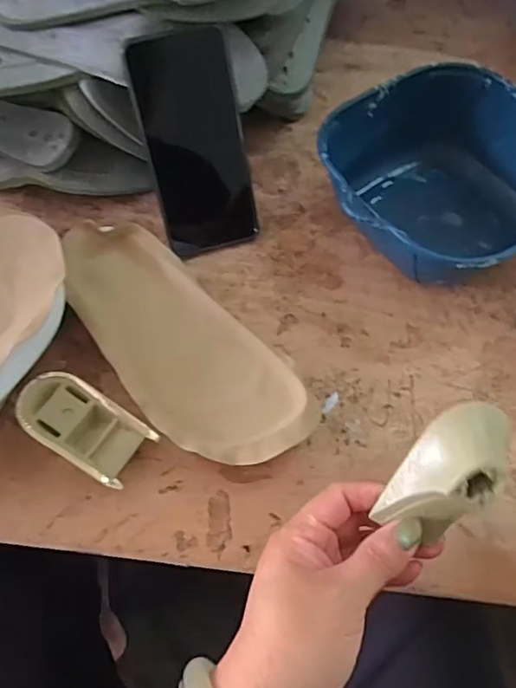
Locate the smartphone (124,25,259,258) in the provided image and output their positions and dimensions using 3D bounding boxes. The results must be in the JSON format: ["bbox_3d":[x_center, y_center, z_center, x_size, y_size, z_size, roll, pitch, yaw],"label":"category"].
[{"bbox_3d":[-0.048,-0.152,0.434,0.074,0.165,0.007,-13,32,-5],"label":"smartphone"}]

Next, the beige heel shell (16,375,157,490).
[{"bbox_3d":[-0.119,0.058,0.381,0.088,0.037,0.047,28,66,16],"label":"beige heel shell"}]

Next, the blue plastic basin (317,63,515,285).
[{"bbox_3d":[0.151,-0.130,0.454,0.200,0.076,0.185,-33,65,-14],"label":"blue plastic basin"}]

